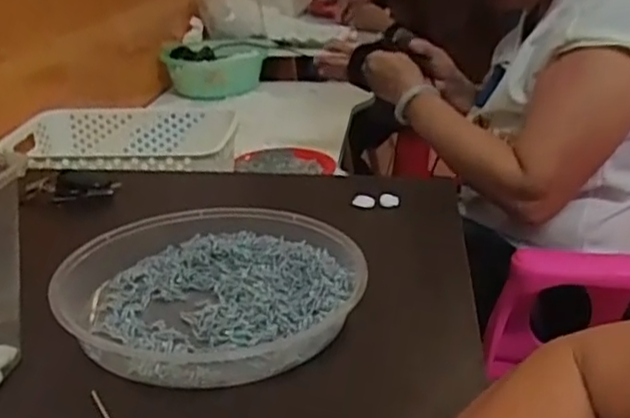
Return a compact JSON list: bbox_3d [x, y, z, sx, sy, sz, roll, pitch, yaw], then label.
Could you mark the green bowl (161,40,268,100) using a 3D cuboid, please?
[{"bbox_3d":[-0.227,-0.336,1.678,0.247,0.084,0.235,-4,23,-7],"label":"green bowl"}]

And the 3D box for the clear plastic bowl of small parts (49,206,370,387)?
[{"bbox_3d":[-0.083,0.061,0.561,0.225,0.044,0.206,-1,23,0],"label":"clear plastic bowl of small parts"}]

